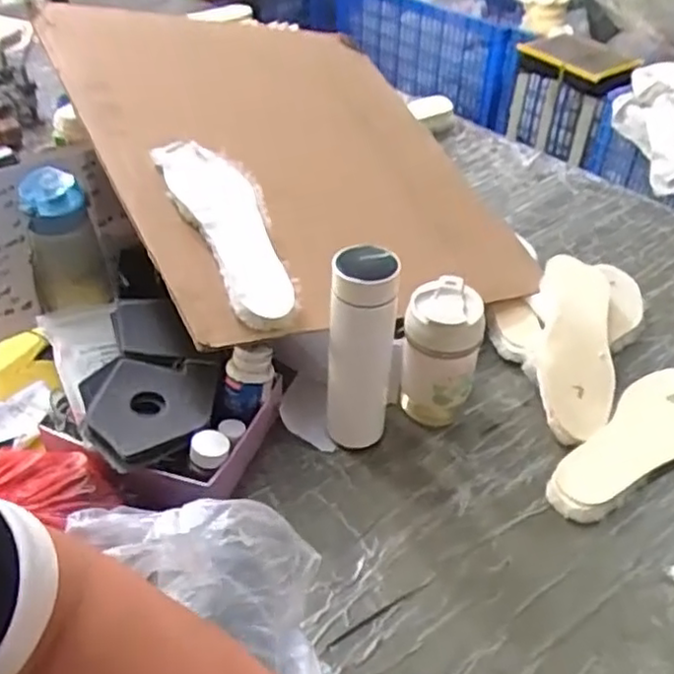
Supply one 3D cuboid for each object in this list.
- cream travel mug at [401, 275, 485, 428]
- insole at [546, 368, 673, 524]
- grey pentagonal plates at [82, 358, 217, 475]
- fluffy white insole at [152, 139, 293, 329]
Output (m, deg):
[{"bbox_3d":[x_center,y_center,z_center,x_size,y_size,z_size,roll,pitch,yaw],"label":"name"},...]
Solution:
[{"bbox_3d":[0.113,0.024,0.769,0.082,0.160,0.083,4,42,2],"label":"cream travel mug"},{"bbox_3d":[0.329,0.116,0.754,0.261,0.024,0.082,-31,51,-31],"label":"insole"},{"bbox_3d":[-0.184,0.073,0.693,0.137,0.038,0.128,-13,43,-15],"label":"grey pentagonal plates"},{"bbox_3d":[-0.113,-0.119,0.731,0.086,0.023,0.252,-20,66,-21],"label":"fluffy white insole"}]

